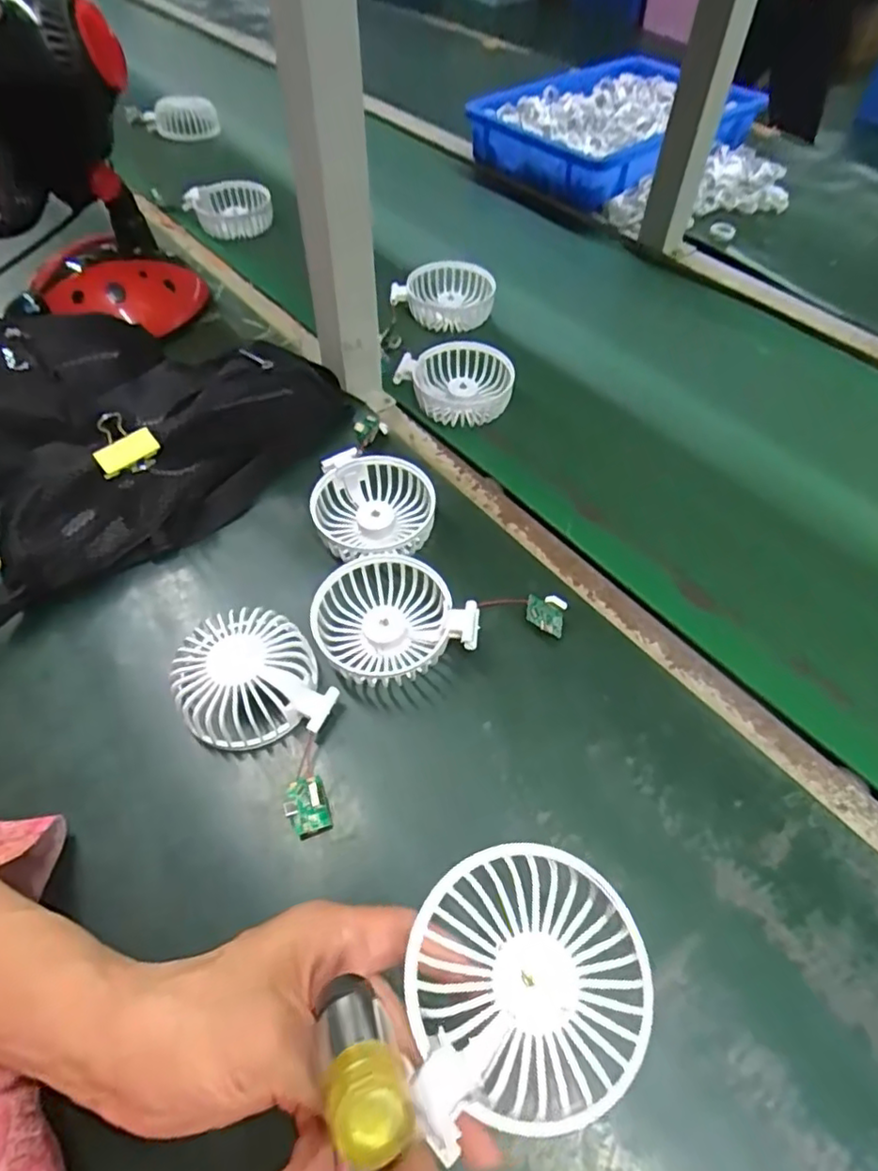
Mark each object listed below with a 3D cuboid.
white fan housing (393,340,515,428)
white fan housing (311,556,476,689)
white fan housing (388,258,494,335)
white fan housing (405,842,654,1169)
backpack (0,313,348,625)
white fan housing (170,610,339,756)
[{"bbox_3d":[0.017,-0.180,0.562,0.095,0.030,0.078,-17,57,-12],"label":"white fan housing"},{"bbox_3d":[-0.032,0.022,0.417,0.098,0.036,0.080,-16,57,-12],"label":"white fan housing"},{"bbox_3d":[0.006,-0.297,0.642,0.098,0.032,0.086,9,55,6],"label":"white fan housing"},{"bbox_3d":[0.035,0.152,0.241,0.089,0.030,0.089,0,55,-1],"label":"white fan housing"},{"bbox_3d":[-0.300,-0.129,0.492,0.396,0.075,0.285,-33,62,-21],"label":"backpack"},{"bbox_3d":[-0.118,0.060,0.390,0.084,0.039,0.091,-29,60,-19],"label":"white fan housing"}]

